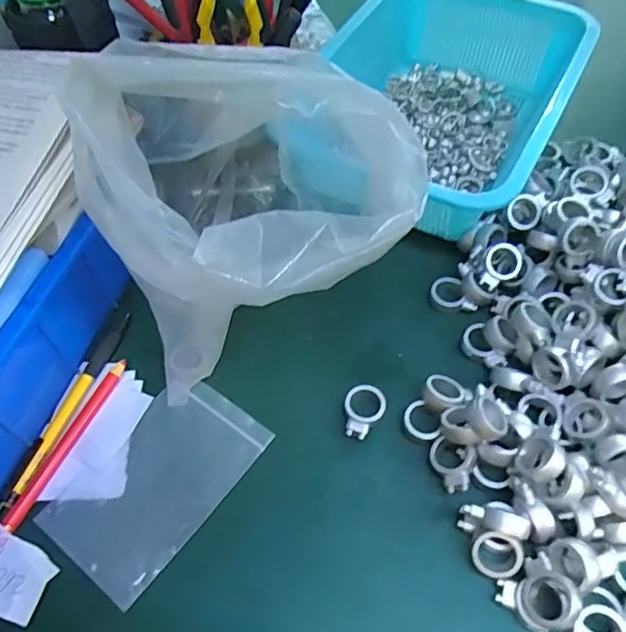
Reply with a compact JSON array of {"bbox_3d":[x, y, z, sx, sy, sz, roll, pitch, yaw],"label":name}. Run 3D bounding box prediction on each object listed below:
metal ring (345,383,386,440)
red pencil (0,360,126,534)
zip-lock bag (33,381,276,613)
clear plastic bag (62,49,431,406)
[{"bbox_3d":[0.032,0.060,0.353,0.025,0.007,0.035,21,60,17],"label":"metal ring"},{"bbox_3d":[-0.166,0.100,0.341,0.010,0.005,0.170,33,60,-10],"label":"red pencil"},{"bbox_3d":[-0.093,0.100,0.342,0.077,0.006,0.126,33,64,20],"label":"zip-lock bag"},{"bbox_3d":[-0.042,-0.060,0.333,0.174,0.172,0.147,36,65,24],"label":"clear plastic bag"}]

